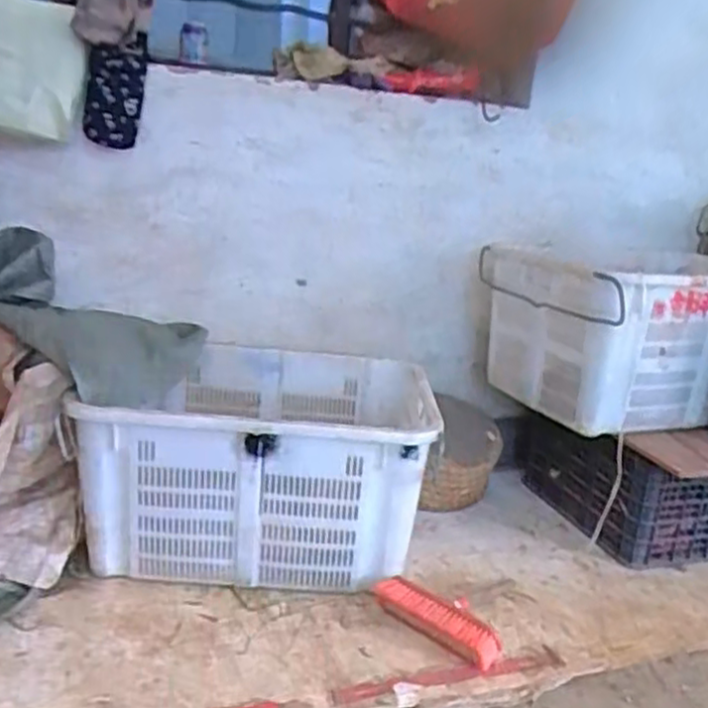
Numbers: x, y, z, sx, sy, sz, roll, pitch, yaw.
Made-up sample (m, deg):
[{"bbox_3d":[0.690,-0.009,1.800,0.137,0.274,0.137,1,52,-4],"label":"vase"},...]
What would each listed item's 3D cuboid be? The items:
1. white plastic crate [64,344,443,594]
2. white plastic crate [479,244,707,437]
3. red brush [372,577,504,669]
[{"bbox_3d":[-0.178,0.234,1.527,0.627,0.365,0.472,5,14,-3],"label":"white plastic crate"},{"bbox_3d":[0.628,-0.053,1.771,0.513,0.358,0.481,1,15,-17],"label":"white plastic crate"},{"bbox_3d":[0.137,0.467,1.279,0.249,0.068,0.052,16,18,37],"label":"red brush"}]

